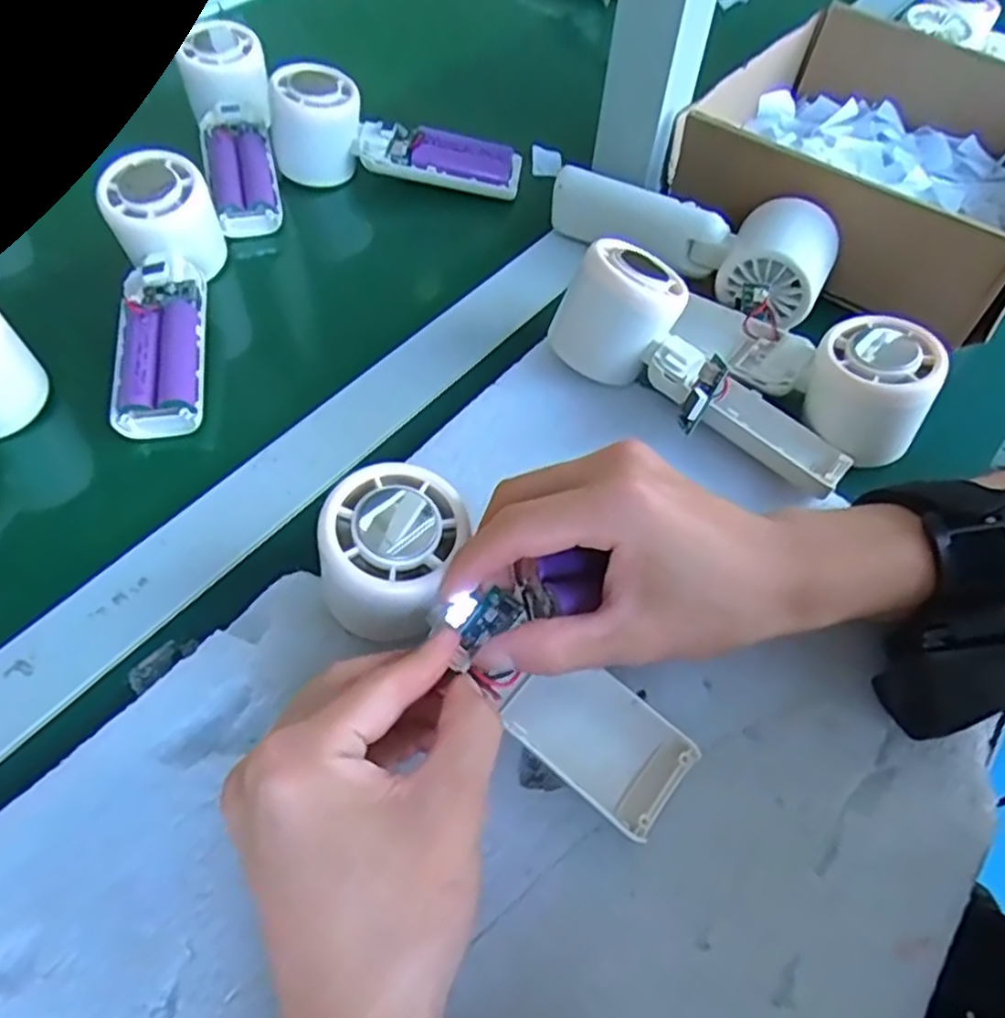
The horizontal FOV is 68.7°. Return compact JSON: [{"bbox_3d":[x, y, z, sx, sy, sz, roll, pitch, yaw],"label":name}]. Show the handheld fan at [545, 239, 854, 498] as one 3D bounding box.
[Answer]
[{"bbox_3d":[0.102,-0.068,0.366,0.162,0.053,0.077,37,62,5],"label":"handheld fan"}]

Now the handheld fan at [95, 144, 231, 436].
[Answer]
[{"bbox_3d":[-0.185,-0.112,0.400,0.050,0.045,0.162,-6,72,-6],"label":"handheld fan"}]

